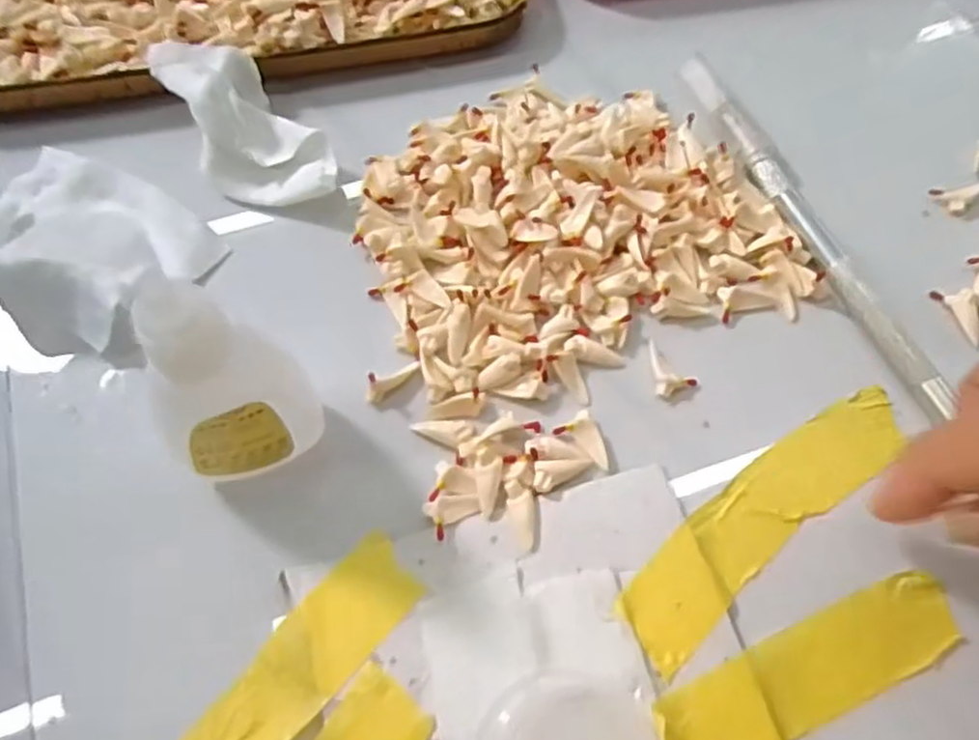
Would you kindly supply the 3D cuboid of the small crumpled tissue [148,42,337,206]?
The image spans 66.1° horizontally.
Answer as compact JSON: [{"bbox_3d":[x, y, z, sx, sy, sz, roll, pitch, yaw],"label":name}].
[{"bbox_3d":[-0.075,-0.075,0.225,0.032,0.016,0.070,-40,86,-16],"label":"small crumpled tissue"}]

